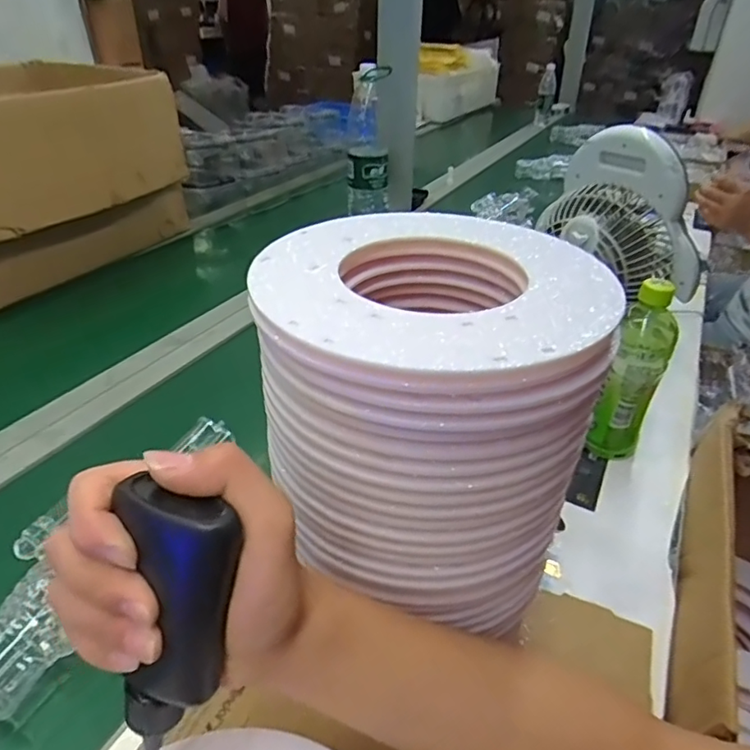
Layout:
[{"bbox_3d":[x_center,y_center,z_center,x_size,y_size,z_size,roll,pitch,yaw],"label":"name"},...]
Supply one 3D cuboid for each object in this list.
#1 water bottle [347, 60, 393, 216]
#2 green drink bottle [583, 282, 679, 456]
[{"bbox_3d":[-0.012,-0.496,1.182,0.093,0.284,0.091,-1,34,-4],"label":"water bottle"},{"bbox_3d":[0.278,0.000,0.601,0.060,0.212,0.059,18,37,22],"label":"green drink bottle"}]

